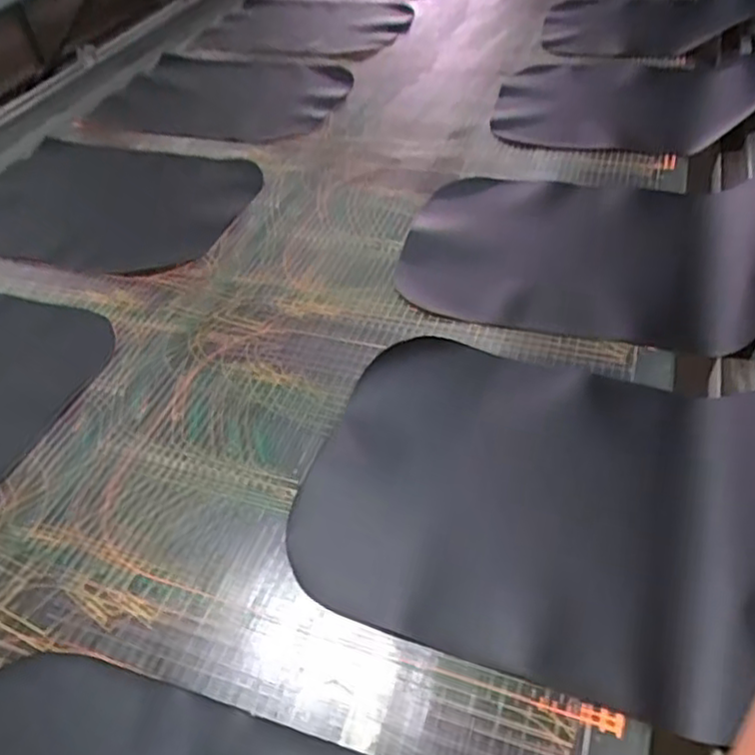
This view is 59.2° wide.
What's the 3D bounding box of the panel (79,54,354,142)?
[{"bbox_3d":[-0.315,-0.545,1.344,0.495,0.081,0.353,15,48,18],"label":"panel"}]

